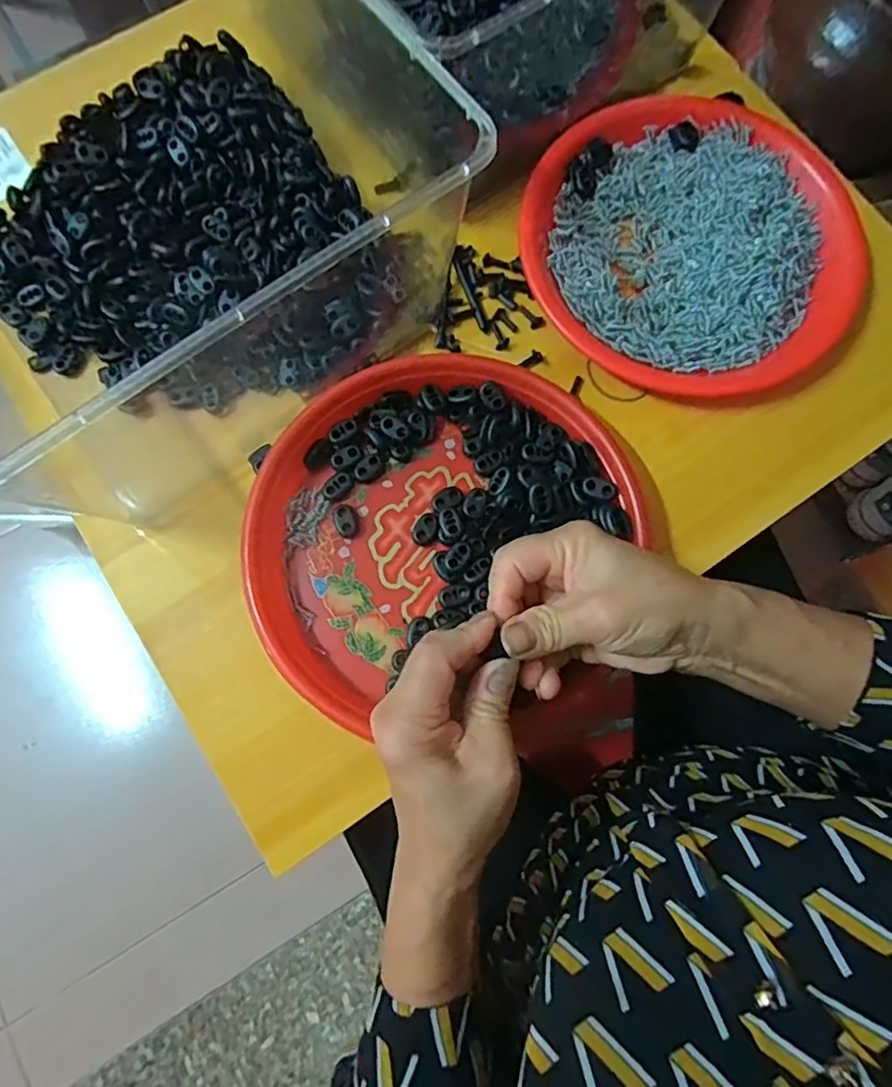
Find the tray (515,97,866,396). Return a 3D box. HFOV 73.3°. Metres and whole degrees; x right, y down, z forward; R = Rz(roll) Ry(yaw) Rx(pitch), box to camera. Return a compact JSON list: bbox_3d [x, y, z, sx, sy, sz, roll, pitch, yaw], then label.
[{"bbox_3d":[0.168,-0.210,0.414,0.227,0.022,0.216,0,77,0],"label":"tray"}]

